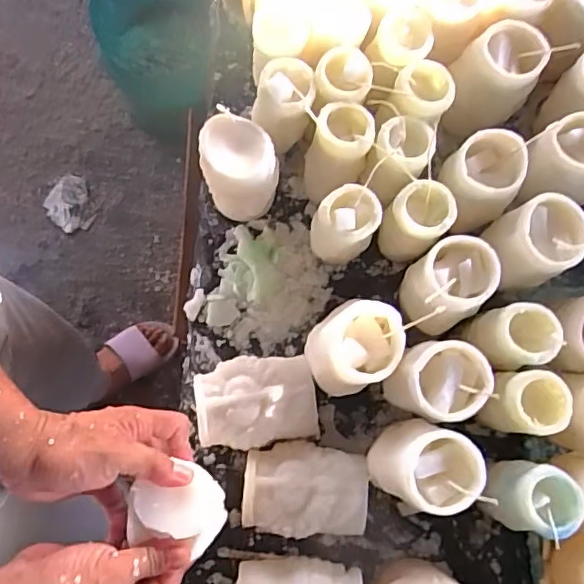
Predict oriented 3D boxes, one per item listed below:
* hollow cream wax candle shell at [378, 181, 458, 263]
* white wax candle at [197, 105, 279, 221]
[{"bbox_3d":[0.113,-0.062,0.526,0.050,0.090,0.051,0,78,-1],"label":"hollow cream wax candle shell"},{"bbox_3d":[-0.050,-0.116,0.535,0.066,0.097,0.077,-17,79,-4],"label":"white wax candle"}]

